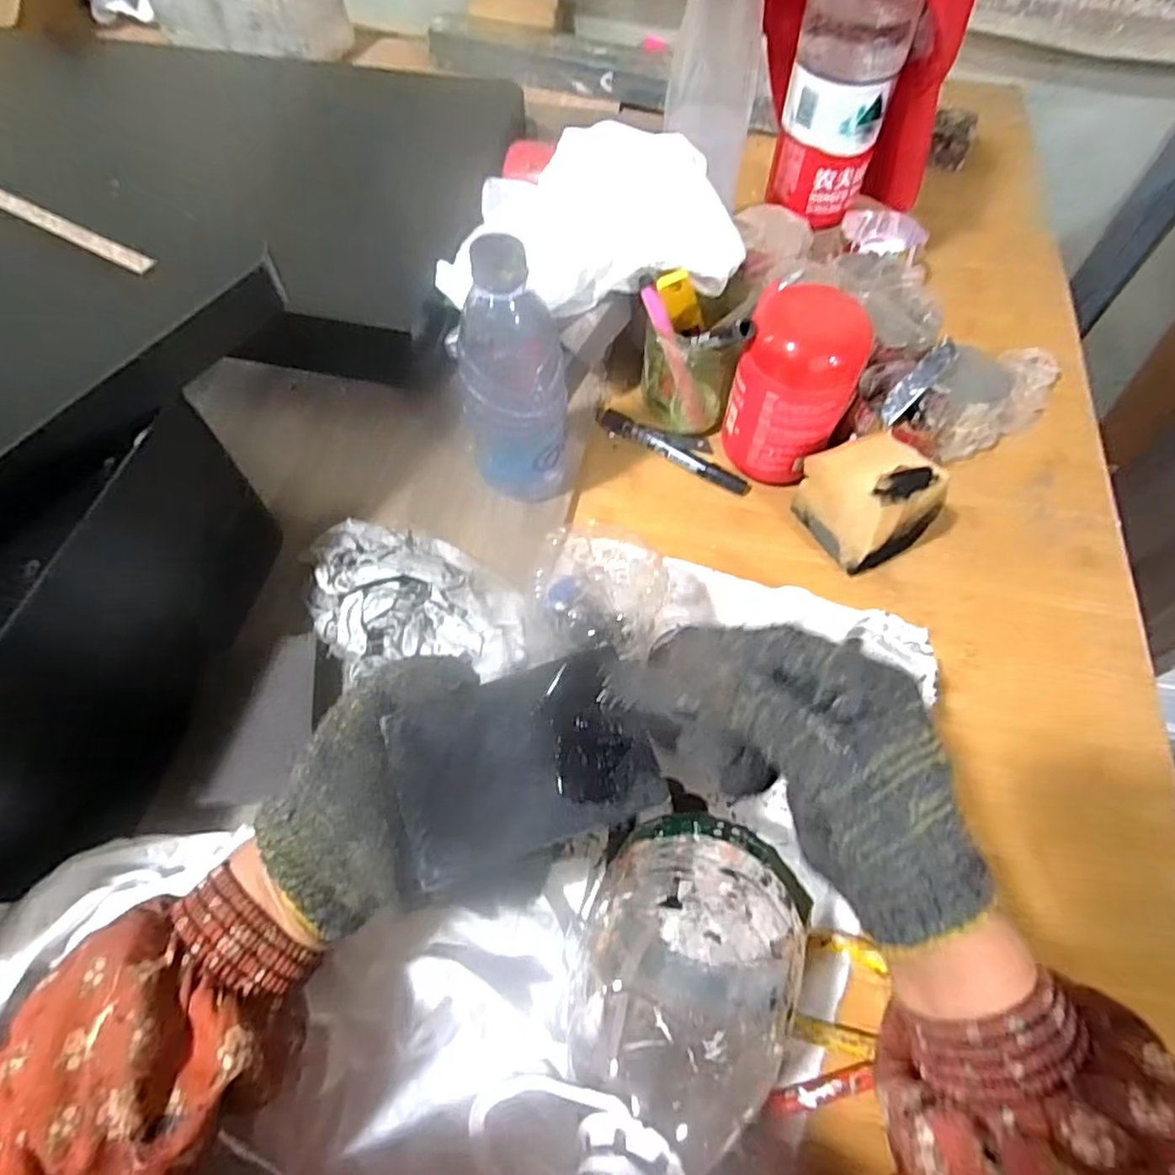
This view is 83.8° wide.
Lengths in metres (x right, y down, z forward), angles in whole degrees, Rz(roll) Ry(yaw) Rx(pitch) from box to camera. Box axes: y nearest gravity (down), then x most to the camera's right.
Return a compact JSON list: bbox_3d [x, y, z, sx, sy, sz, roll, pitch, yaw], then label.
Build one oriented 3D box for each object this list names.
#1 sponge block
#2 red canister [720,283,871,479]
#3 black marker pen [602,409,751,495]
[{"bbox_3d":[0.204,-0.065,0.483,0.061,0.077,0.078,-25,63,-15],"label":"sponge block"},{"bbox_3d":[0.147,-0.139,0.487,0.083,0.139,0.070,23,62,11],"label":"red canister"},{"bbox_3d":[0.072,-0.114,0.546,0.138,0.013,0.019,31,64,15],"label":"black marker pen"}]

